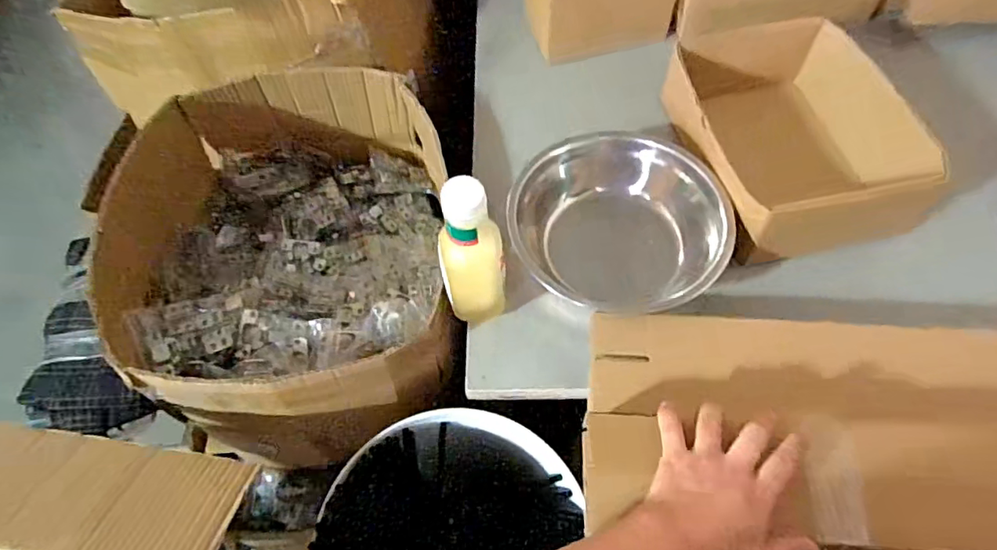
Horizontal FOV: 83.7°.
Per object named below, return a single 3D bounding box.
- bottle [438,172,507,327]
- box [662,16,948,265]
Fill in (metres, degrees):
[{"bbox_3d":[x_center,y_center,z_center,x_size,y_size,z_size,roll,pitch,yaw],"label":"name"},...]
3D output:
[{"bbox_3d":[-0.025,-0.017,0.568,0.068,0.194,0.051,-17,60,-7],"label":"bottle"},{"bbox_3d":[0.365,-0.176,0.713,0.244,0.104,0.324,-10,59,-3],"label":"box"}]

